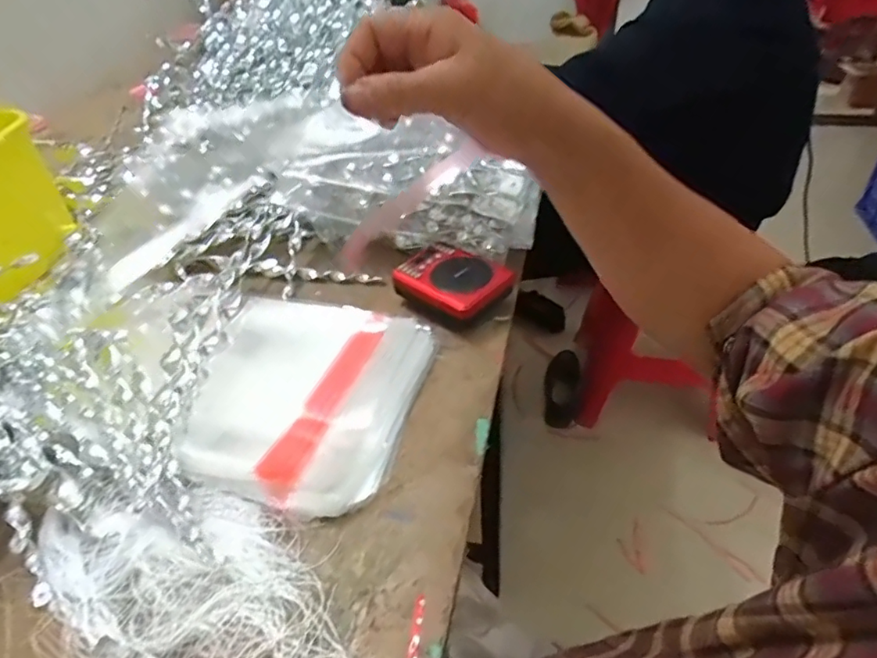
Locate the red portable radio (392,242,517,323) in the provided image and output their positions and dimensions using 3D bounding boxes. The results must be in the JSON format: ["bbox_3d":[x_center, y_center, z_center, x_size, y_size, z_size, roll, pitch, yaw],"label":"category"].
[{"bbox_3d":[0.013,-0.052,0.643,0.091,0.050,0.133,-35,48,-30],"label":"red portable radio"}]

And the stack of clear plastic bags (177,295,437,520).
[{"bbox_3d":[-0.147,0.063,0.556,0.245,0.032,0.238,13,45,13],"label":"stack of clear plastic bags"}]

